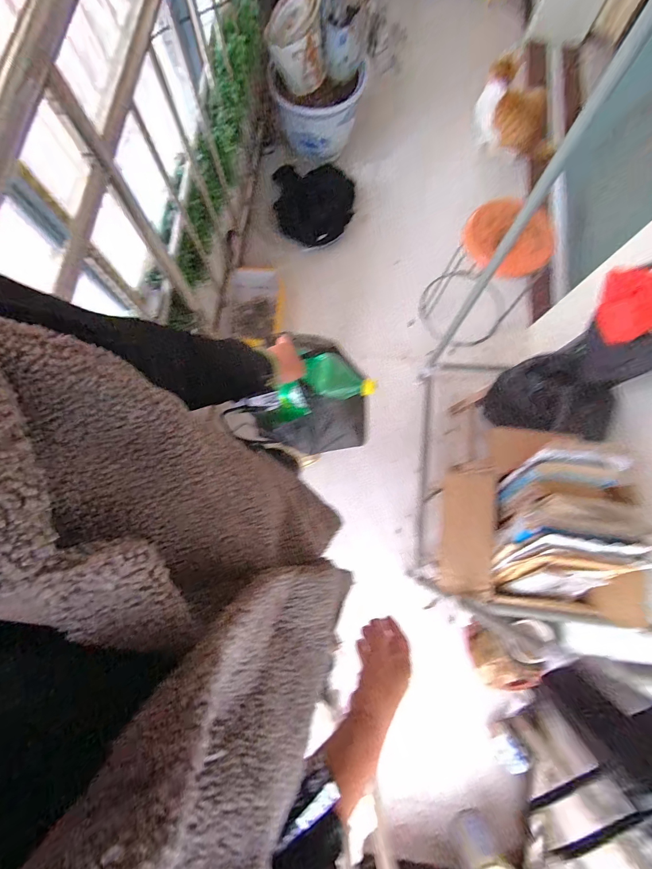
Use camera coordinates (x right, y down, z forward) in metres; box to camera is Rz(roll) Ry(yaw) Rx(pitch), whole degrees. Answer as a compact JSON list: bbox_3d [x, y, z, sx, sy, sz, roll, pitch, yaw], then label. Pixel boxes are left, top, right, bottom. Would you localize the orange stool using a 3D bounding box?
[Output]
[{"bbox_3d":[0.572,-0.567,1.298,0.309,0.438,0.289,-4,78,-1],"label":"orange stool"}]

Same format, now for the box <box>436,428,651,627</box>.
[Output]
[{"bbox_3d":[0.483,0.192,0.788,0.243,0.302,0.305,6,78,1],"label":"box"}]

